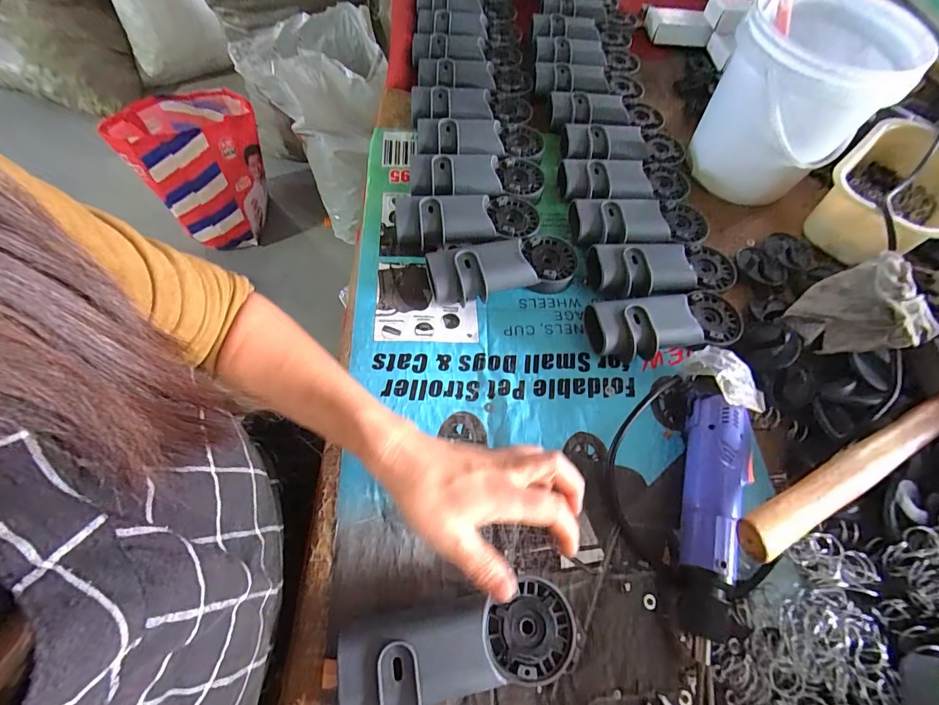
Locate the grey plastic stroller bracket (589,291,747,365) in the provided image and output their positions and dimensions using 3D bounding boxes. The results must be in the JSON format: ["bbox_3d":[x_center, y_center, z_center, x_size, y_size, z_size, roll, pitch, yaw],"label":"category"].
[{"bbox_3d":[0.200,-0.031,0.421,0.160,0.033,0.058,-10,64,-8],"label":"grey plastic stroller bracket"}]

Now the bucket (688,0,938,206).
[{"bbox_3d":[0.383,-0.300,0.499,0.166,0.169,0.175,1,63,-3],"label":"bucket"}]

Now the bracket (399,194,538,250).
[{"bbox_3d":[-0.001,-0.154,0.474,0.165,0.034,0.068,-3,63,-6],"label":"bracket"}]

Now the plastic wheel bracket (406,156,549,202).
[{"bbox_3d":[0.010,-0.209,0.502,0.159,0.032,0.069,-4,63,-5],"label":"plastic wheel bracket"}]

